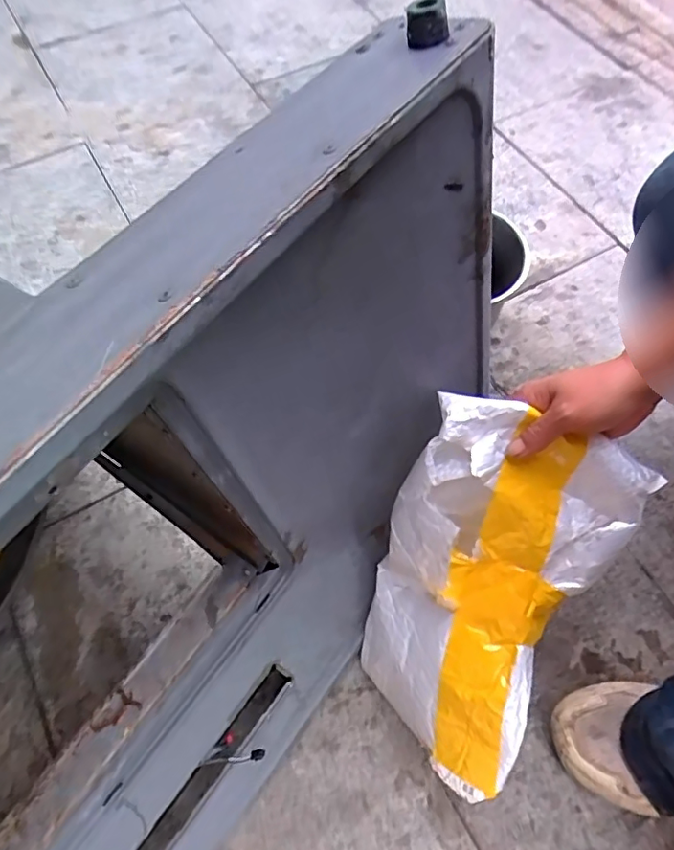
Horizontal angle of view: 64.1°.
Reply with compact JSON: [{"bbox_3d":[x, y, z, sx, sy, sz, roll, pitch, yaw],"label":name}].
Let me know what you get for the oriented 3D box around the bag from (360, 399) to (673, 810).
[{"bbox_3d":[0.115,0.134,0.456,0.173,0.104,0.296,24,93,0],"label":"bag"}]

